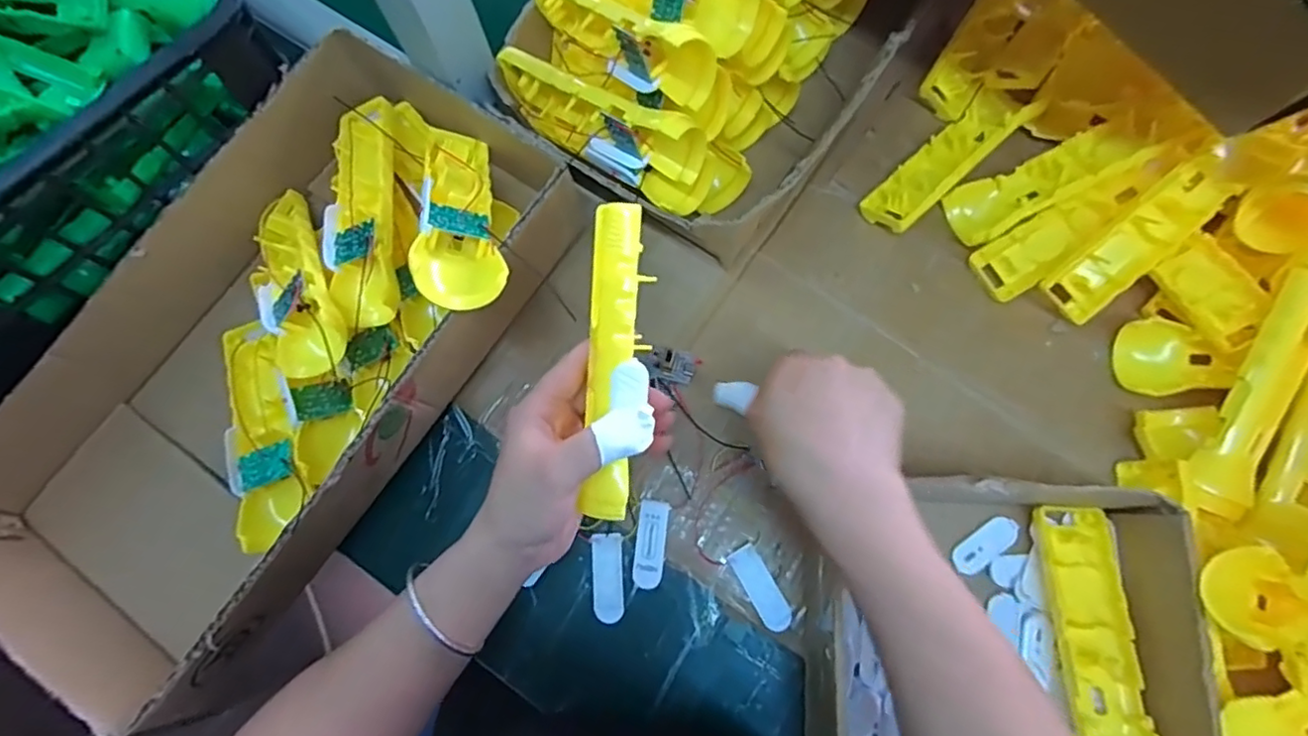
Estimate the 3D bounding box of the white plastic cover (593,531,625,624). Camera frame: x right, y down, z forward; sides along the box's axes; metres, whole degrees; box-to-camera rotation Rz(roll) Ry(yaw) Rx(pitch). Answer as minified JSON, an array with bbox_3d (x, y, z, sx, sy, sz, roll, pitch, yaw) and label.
[{"bbox_3d":[-0.032,0.145,0.419,0.022,0.006,0.057,-1,77,1],"label":"white plastic cover"}]

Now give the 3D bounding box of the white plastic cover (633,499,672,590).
[{"bbox_3d":[-0.002,0.122,0.417,0.020,0.008,0.057,7,77,3],"label":"white plastic cover"}]

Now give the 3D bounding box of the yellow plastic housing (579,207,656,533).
[{"bbox_3d":[-0.020,0.000,0.315,0.030,0.025,0.162,4,98,2],"label":"yellow plastic housing"}]

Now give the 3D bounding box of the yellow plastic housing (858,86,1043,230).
[{"bbox_3d":[0.226,-0.162,0.465,0.145,0.034,0.042,-40,79,-8],"label":"yellow plastic housing"}]

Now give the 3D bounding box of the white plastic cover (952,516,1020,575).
[{"bbox_3d":[0.225,0.120,0.412,0.049,0.005,0.021,-36,79,-7],"label":"white plastic cover"}]

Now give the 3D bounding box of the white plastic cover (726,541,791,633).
[{"bbox_3d":[0.073,0.149,0.411,0.022,0.006,0.056,-30,78,-6],"label":"white plastic cover"}]

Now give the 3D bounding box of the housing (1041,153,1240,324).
[{"bbox_3d":[0.334,-0.088,0.417,0.041,0.026,0.127,46,108,10],"label":"housing"}]

